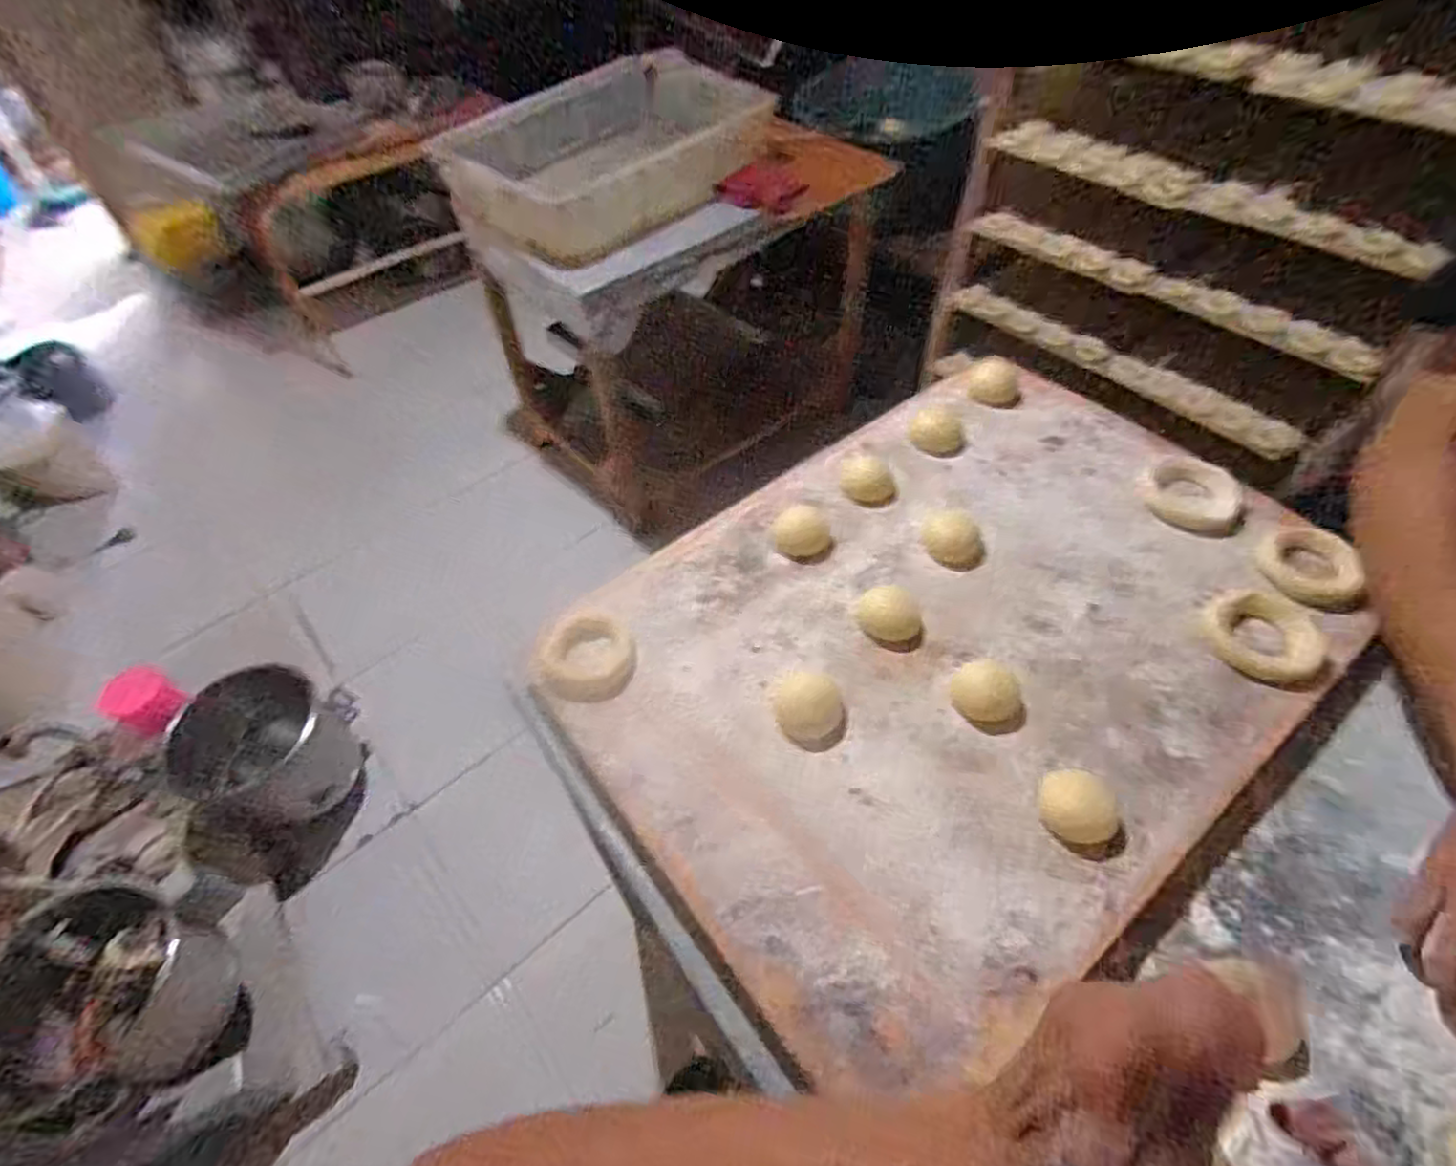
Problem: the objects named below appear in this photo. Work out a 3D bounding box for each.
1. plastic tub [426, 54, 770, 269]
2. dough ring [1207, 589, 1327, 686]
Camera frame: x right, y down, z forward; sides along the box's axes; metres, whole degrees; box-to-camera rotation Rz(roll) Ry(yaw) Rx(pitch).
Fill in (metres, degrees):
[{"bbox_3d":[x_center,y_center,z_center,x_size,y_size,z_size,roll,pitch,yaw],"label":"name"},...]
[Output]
[{"bbox_3d":[-0.236,-0.965,1.511,0.431,0.169,0.698,35,61,26],"label":"plastic tub"},{"bbox_3d":[0.410,0.040,0.518,0.067,0.018,0.078,-20,54,-12],"label":"dough ring"}]

